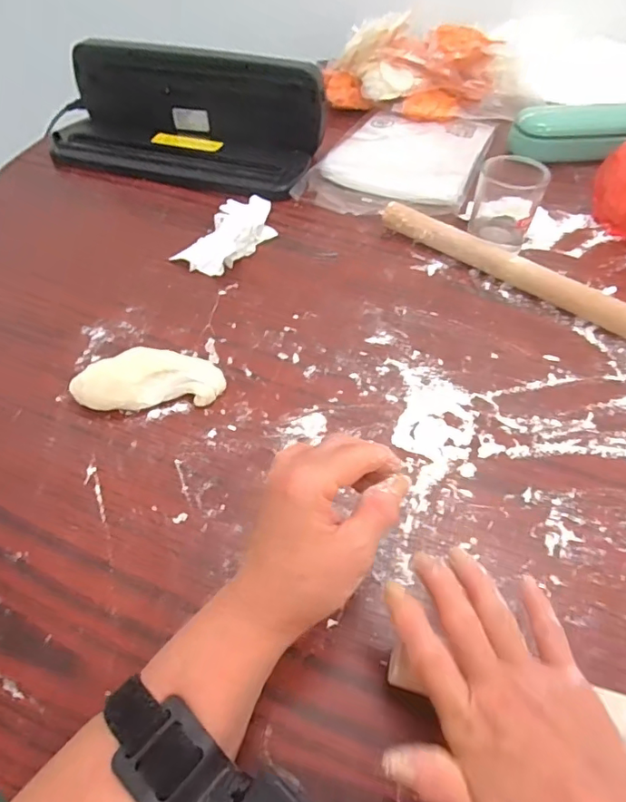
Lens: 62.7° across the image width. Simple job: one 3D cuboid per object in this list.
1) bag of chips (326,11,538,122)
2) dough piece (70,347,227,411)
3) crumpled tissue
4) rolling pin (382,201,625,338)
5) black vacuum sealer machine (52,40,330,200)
[{"bbox_3d":[0.162,-0.477,0.739,0.303,0.086,0.120,9,51,6],"label":"bag of chips"},{"bbox_3d":[-0.130,-0.017,0.406,0.116,0.035,0.041,-6,51,-6],"label":"dough piece"},{"bbox_3d":[-0.085,-0.180,0.540,0.059,0.030,0.119,29,56,21],"label":"crumpled tissue"},{"bbox_3d":[0.191,-0.130,0.504,0.288,0.032,0.023,35,58,25],"label":"rolling pin"},{"bbox_3d":[-0.169,-0.354,0.638,0.340,0.097,0.148,15,52,11],"label":"black vacuum sealer machine"}]

